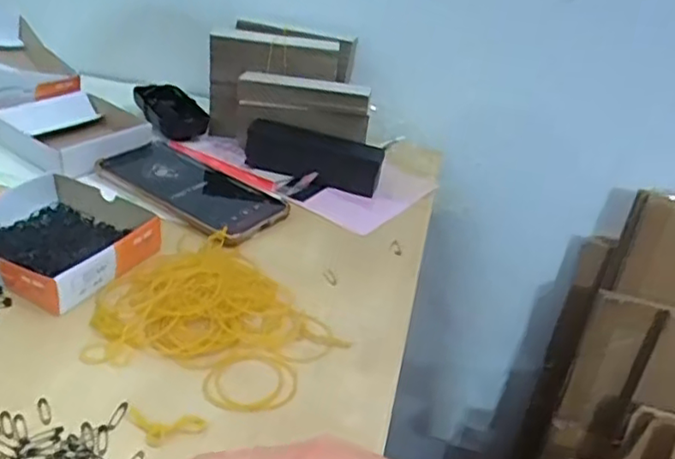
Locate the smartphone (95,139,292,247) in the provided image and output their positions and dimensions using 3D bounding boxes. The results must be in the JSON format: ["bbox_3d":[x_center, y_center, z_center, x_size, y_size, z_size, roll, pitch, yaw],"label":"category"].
[{"bbox_3d":[-0.125,-0.039,0.555,0.169,0.015,0.085,25,34,27],"label":"smartphone"}]

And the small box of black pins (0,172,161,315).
[{"bbox_3d":[-0.203,0.005,0.457,0.121,0.027,0.107,22,33,23],"label":"small box of black pins"}]

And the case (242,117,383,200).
[{"bbox_3d":[-0.023,-0.066,0.609,0.132,0.040,0.046,19,32,19],"label":"case"}]

